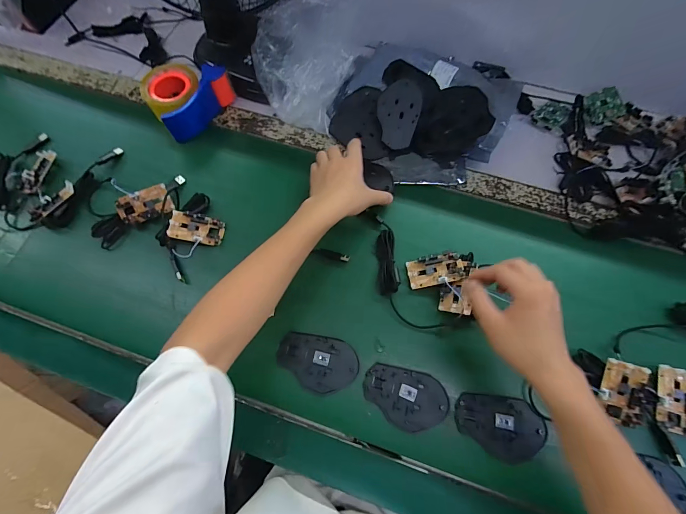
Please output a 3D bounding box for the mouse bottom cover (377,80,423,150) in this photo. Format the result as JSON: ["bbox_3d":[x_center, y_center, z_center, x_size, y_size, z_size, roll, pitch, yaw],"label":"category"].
[{"bbox_3d":[0.094,-0.238,0.546,0.071,0.005,0.109,2,93,-1],"label":"mouse bottom cover"}]

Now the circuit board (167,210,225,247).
[{"bbox_3d":[-0.227,-0.045,0.508,0.078,0.011,0.046,13,71,-14],"label":"circuit board"}]

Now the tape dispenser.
[{"bbox_3d":[-0.290,-0.287,0.580,0.127,0.070,0.144,29,68,12],"label":"tape dispenser"}]

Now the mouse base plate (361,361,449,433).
[{"bbox_3d":[0.081,0.184,0.426,0.108,0.004,0.072,10,69,5],"label":"mouse base plate"}]

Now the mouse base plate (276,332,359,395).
[{"bbox_3d":[-0.035,0.144,0.444,0.107,0.013,0.071,9,69,4],"label":"mouse base plate"}]

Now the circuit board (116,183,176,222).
[{"bbox_3d":[-0.313,-0.082,0.515,0.078,0.012,0.043,-23,103,-12],"label":"circuit board"}]

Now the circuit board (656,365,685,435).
[{"bbox_3d":[0.424,0.181,0.411,0.045,0.011,0.077,19,70,8],"label":"circuit board"}]

